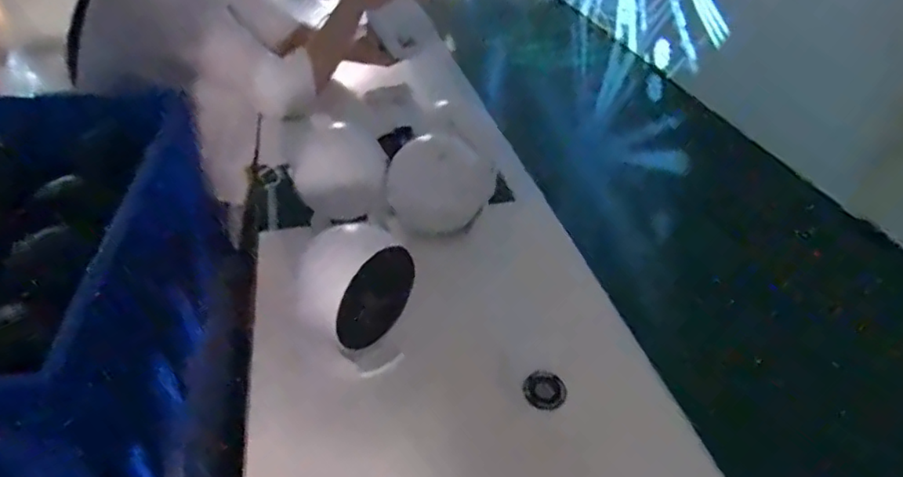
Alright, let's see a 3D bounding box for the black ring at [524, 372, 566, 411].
[{"bbox_3d":[0.087,0.139,0.565,0.038,0.011,0.043,9,37,10],"label":"black ring"}]

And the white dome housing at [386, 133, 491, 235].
[{"bbox_3d":[-0.013,-0.066,0.747,0.127,0.106,0.049,-9,37,-14],"label":"white dome housing"}]

